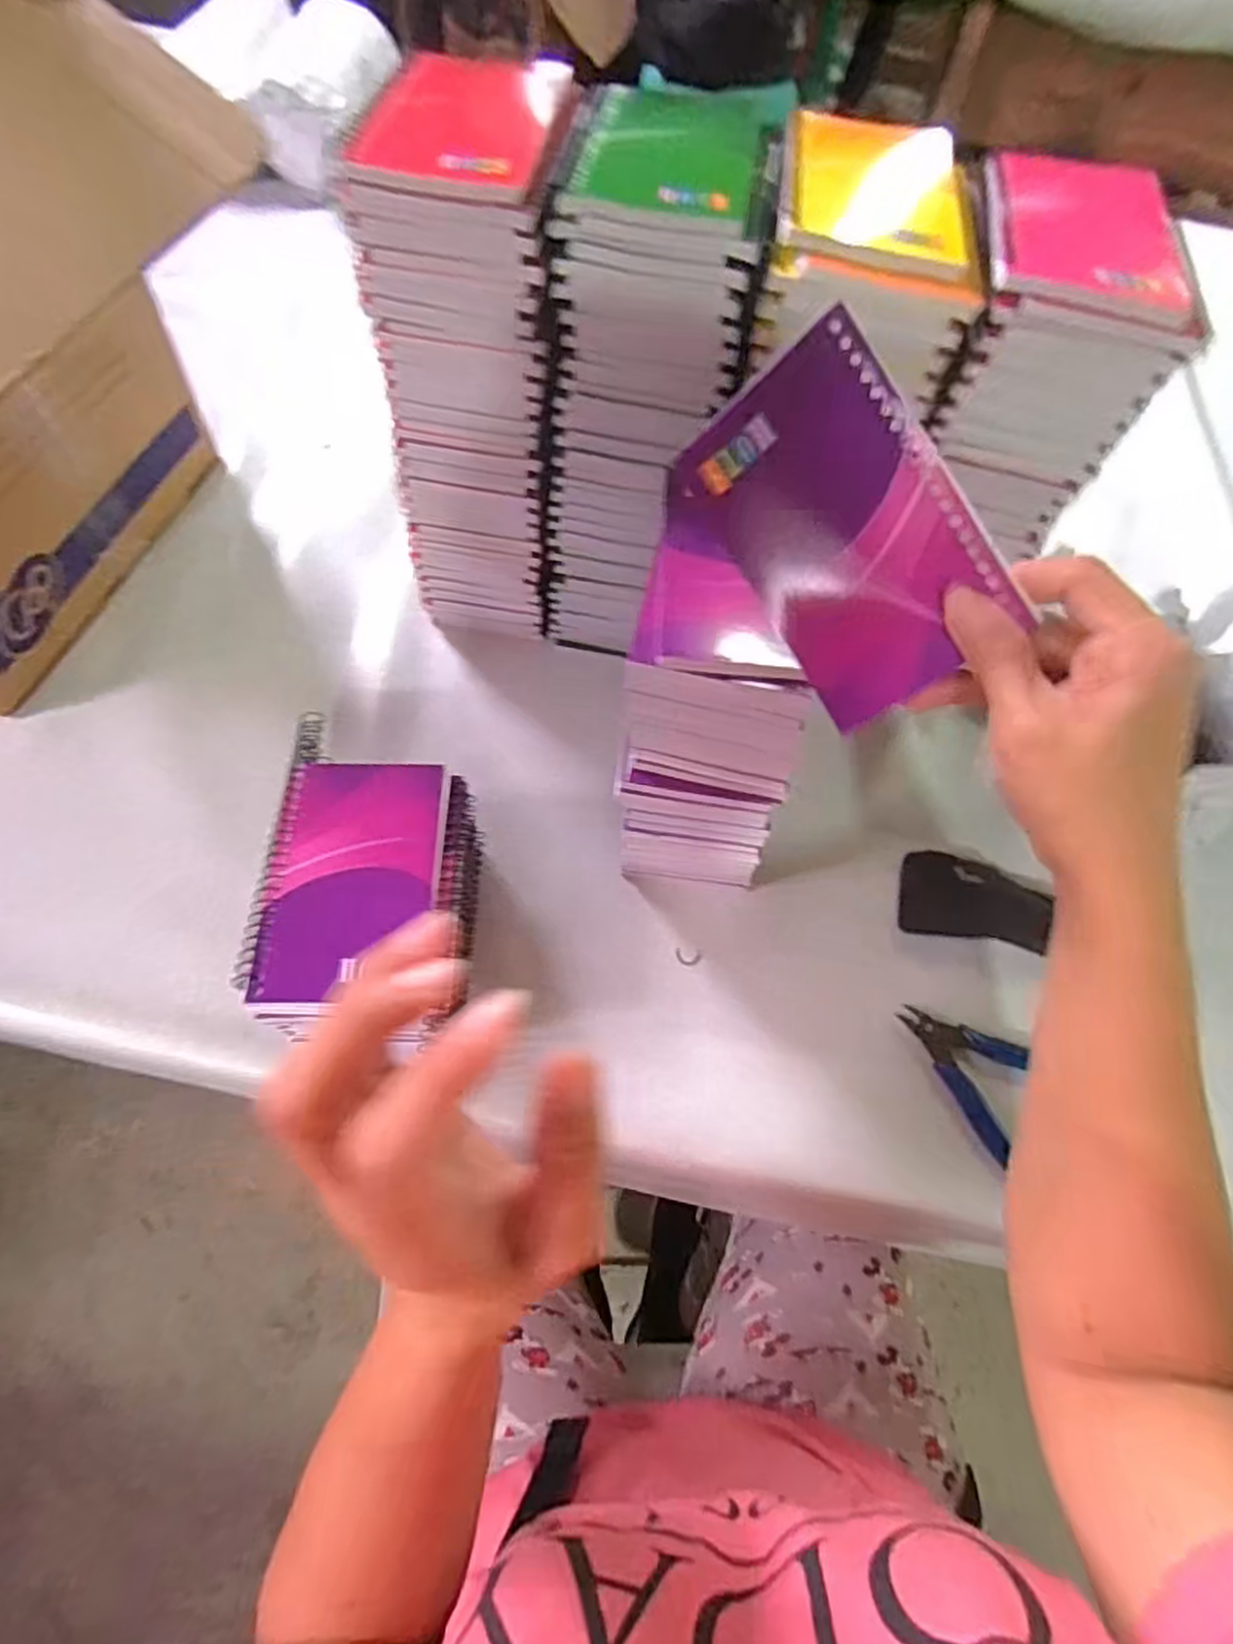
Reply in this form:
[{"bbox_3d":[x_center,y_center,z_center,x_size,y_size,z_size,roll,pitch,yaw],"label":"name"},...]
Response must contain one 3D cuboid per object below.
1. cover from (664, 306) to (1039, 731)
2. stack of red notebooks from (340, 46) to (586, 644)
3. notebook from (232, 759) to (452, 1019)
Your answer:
[{"bbox_3d":[0.083,-0.107,0.283,0.128,0.084,0.011,57,41,-3],"label":"cover"},{"bbox_3d":[-0.080,-0.255,0.460,0.098,0.299,0.123,7,62,0],"label":"stack of red notebooks"},{"bbox_3d":[-0.133,0.028,0.375,0.084,0.015,0.137,2,62,-3],"label":"notebook"}]

